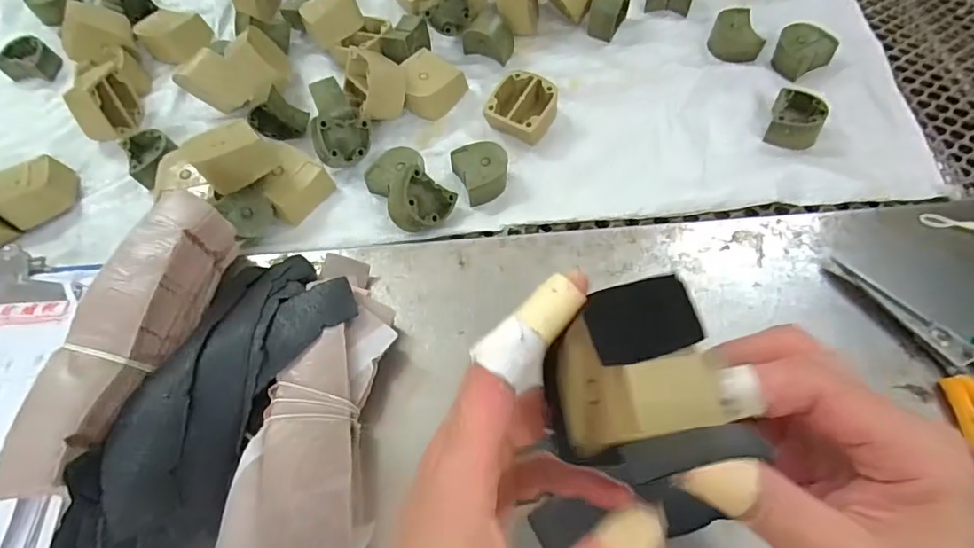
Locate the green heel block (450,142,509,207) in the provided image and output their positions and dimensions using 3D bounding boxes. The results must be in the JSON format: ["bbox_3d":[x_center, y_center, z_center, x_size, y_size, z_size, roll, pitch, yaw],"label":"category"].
[{"bbox_3d":[-0.003,-0.085,0.427,0.040,0.025,0.046,-21,62,-8],"label":"green heel block"}]

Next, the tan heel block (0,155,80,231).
[{"bbox_3d":[-0.380,-0.070,0.435,0.045,0.028,0.062,33,68,19],"label":"tan heel block"}]

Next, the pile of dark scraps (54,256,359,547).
[{"bbox_3d":[-0.165,0.074,0.305,0.099,0.038,0.216,19,64,13],"label":"pile of dark scraps"}]

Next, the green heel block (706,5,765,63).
[{"bbox_3d":[0.235,-0.224,0.489,0.039,0.027,0.042,-20,62,-8],"label":"green heel block"}]

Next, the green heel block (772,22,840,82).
[{"bbox_3d":[0.288,-0.204,0.473,0.045,0.024,0.043,38,69,21],"label":"green heel block"}]

